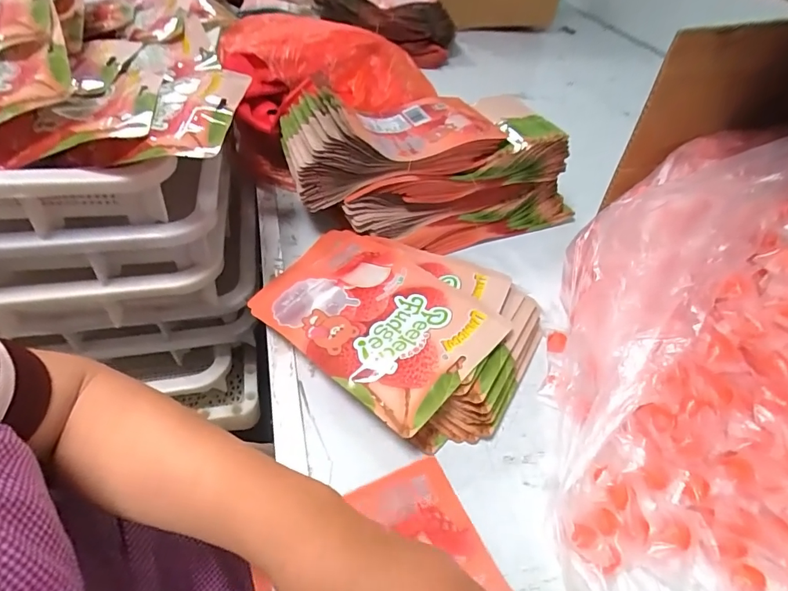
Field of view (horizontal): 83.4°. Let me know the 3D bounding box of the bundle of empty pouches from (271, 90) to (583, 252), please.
[{"bbox_3d":[0.048,-0.174,0.583,0.357,0.126,0.200,-10,47,-15],"label":"bundle of empty pouches"}]

